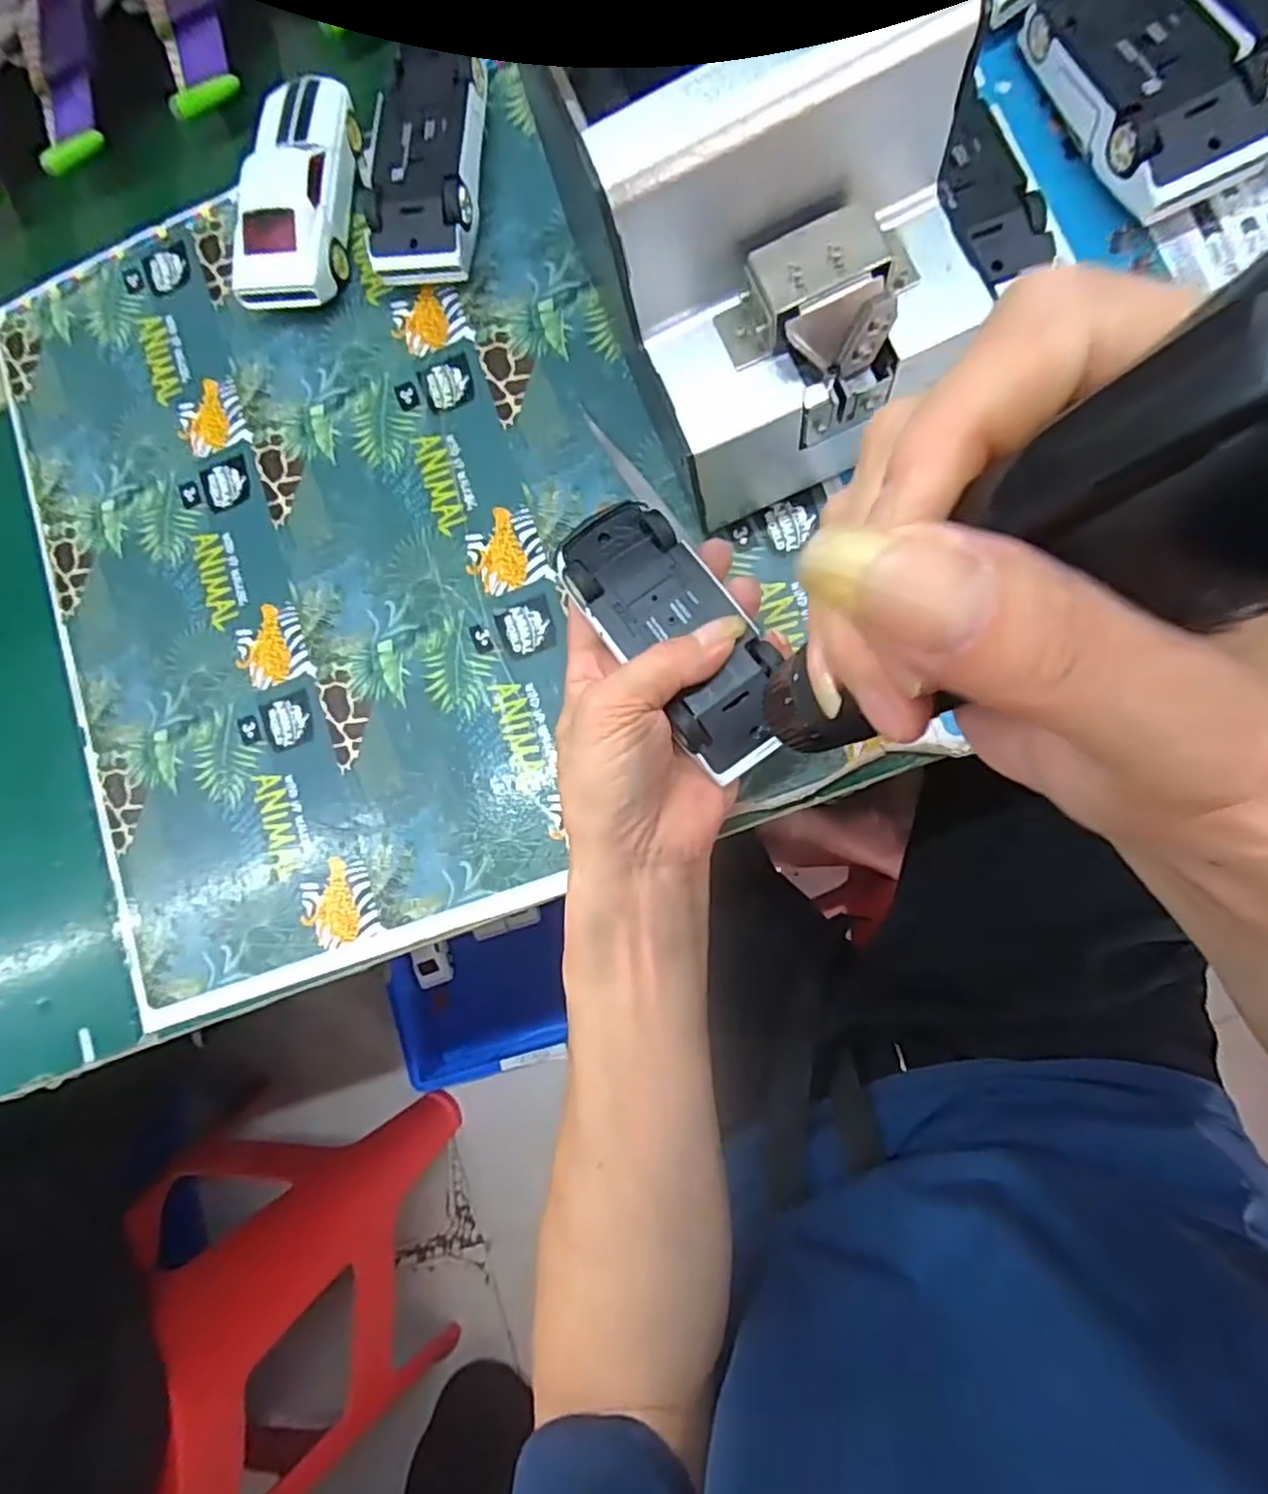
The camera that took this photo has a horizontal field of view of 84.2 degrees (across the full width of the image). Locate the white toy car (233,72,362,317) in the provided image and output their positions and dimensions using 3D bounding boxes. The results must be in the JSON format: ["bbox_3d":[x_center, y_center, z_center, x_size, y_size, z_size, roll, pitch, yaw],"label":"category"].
[{"bbox_3d":[-0.185,-0.303,0.386,0.053,0.036,0.128,5,86,10],"label":"white toy car"}]

